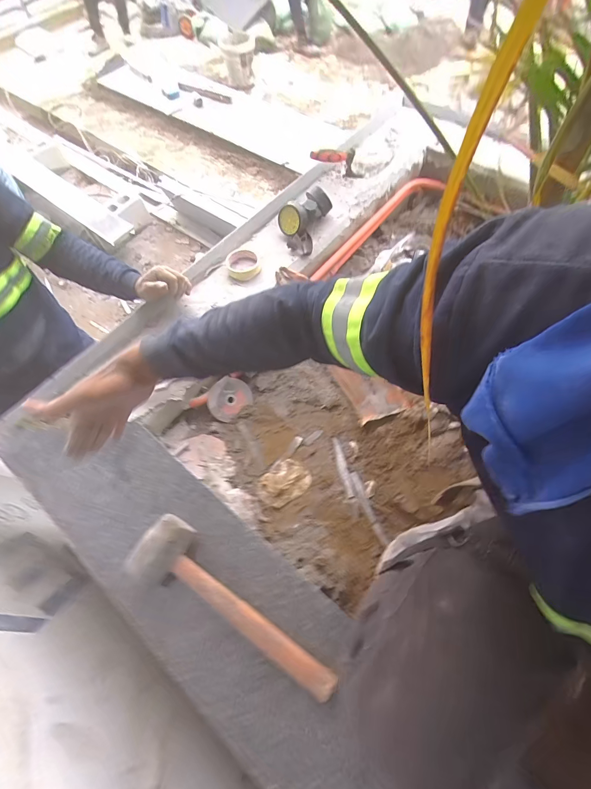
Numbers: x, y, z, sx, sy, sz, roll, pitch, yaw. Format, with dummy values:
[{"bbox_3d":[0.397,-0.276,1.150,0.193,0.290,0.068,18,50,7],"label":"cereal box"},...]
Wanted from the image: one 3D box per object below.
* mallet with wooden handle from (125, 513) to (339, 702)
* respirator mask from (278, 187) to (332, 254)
[{"bbox_3d":[-0.084,0.291,0.499,0.329,0.065,0.092,25,67,15],"label":"mallet with wooden handle"},{"bbox_3d":[0.010,-0.441,0.887,0.118,0.075,0.157,18,66,12],"label":"respirator mask"}]

